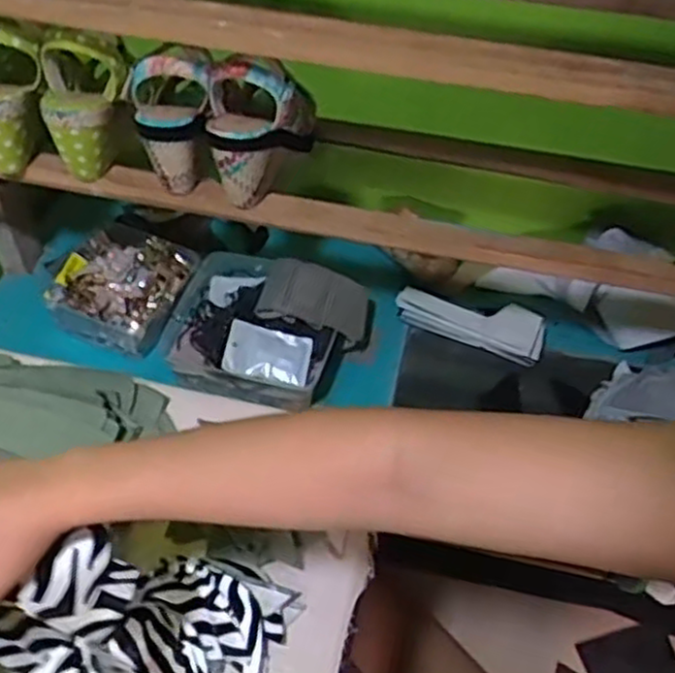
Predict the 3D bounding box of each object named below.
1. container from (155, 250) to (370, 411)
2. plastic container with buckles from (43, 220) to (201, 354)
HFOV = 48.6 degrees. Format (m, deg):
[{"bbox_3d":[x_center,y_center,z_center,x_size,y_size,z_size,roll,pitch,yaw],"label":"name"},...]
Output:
[{"bbox_3d":[-0.092,-0.015,0.923,0.224,0.069,0.198,14,49,8],"label":"container"},{"bbox_3d":[-0.280,-0.066,0.966,0.168,0.064,0.160,19,50,12],"label":"plastic container with buckles"}]

